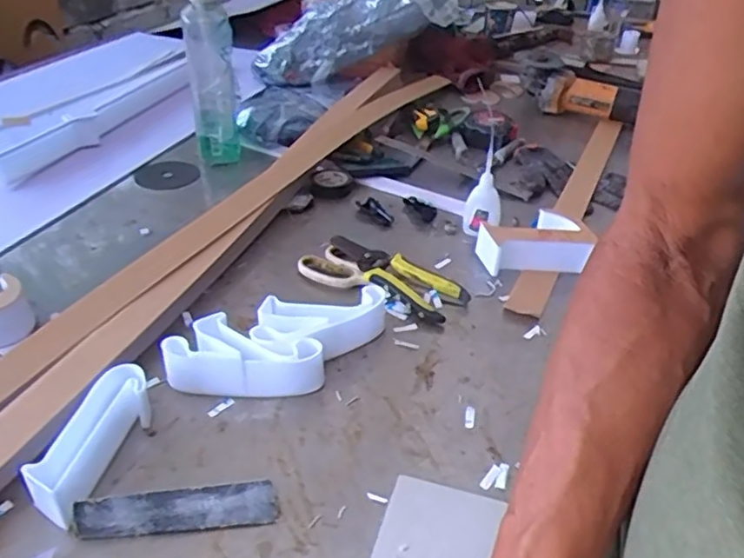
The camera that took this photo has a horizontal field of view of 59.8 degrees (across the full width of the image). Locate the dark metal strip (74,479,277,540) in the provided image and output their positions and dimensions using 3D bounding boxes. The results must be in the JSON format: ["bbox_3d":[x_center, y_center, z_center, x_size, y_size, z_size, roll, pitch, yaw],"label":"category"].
[{"bbox_3d":[-0.137,0.164,0.457,0.133,0.007,0.029,-2,76,-11],"label":"dark metal strip"}]

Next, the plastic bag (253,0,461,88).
[{"bbox_3d":[-0.036,-0.495,1.249,0.411,0.153,0.164,-25,35,6],"label":"plastic bag"}]

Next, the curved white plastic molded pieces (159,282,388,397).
[{"bbox_3d":[-0.082,0.060,0.599,0.208,0.044,0.096,-7,35,-10],"label":"curved white plastic molded pieces"}]

